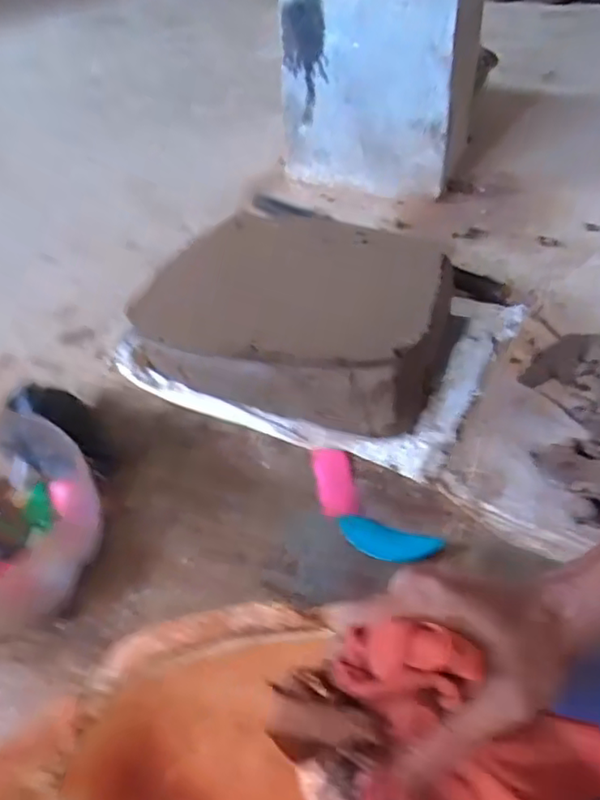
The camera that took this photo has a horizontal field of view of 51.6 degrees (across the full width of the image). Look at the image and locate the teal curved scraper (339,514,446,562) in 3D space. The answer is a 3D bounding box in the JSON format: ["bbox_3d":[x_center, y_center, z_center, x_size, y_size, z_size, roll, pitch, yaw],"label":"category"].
[{"bbox_3d":[0.103,0.164,0.722,0.118,0.010,0.047,15,46,13],"label":"teal curved scraper"}]

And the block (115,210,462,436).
[{"bbox_3d":[0.005,-0.140,0.959,0.425,0.126,0.350,16,46,15],"label":"block"}]

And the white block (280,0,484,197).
[{"bbox_3d":[0.153,-0.649,1.307,0.389,0.417,0.113,8,45,7],"label":"white block"}]

